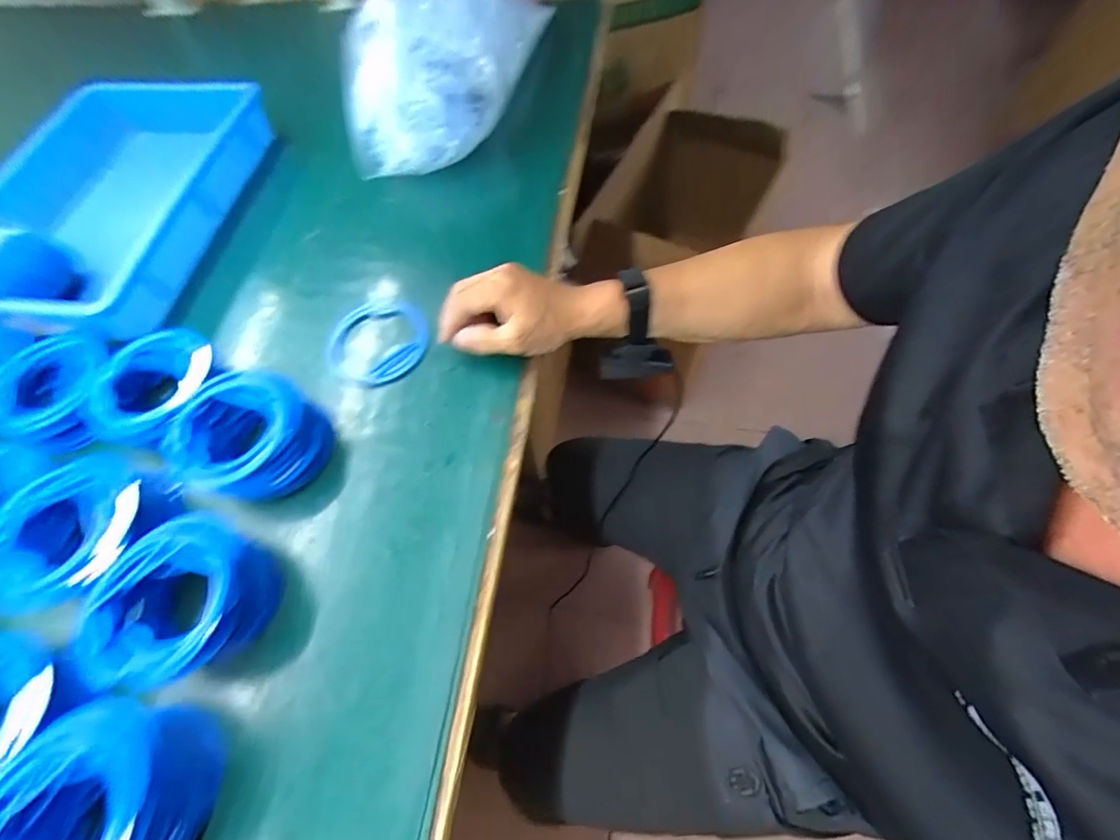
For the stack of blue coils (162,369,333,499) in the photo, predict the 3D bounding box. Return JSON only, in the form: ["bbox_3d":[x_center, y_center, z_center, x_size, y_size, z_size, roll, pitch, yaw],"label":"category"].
[{"bbox_3d":[-0.261,0.013,0.411,0.108,0.047,0.111,37,70,20],"label":"stack of blue coils"}]

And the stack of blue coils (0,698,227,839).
[{"bbox_3d":[-0.281,0.238,0.298,0.107,0.062,0.111,-27,64,-10],"label":"stack of blue coils"}]

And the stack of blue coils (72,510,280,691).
[{"bbox_3d":[-0.272,0.130,0.357,0.106,0.059,0.112,-14,62,-4],"label":"stack of blue coils"}]

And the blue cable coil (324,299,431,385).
[{"bbox_3d":[-0.180,-0.077,0.481,0.098,0.008,0.096,-2,62,3],"label":"blue cable coil"}]

